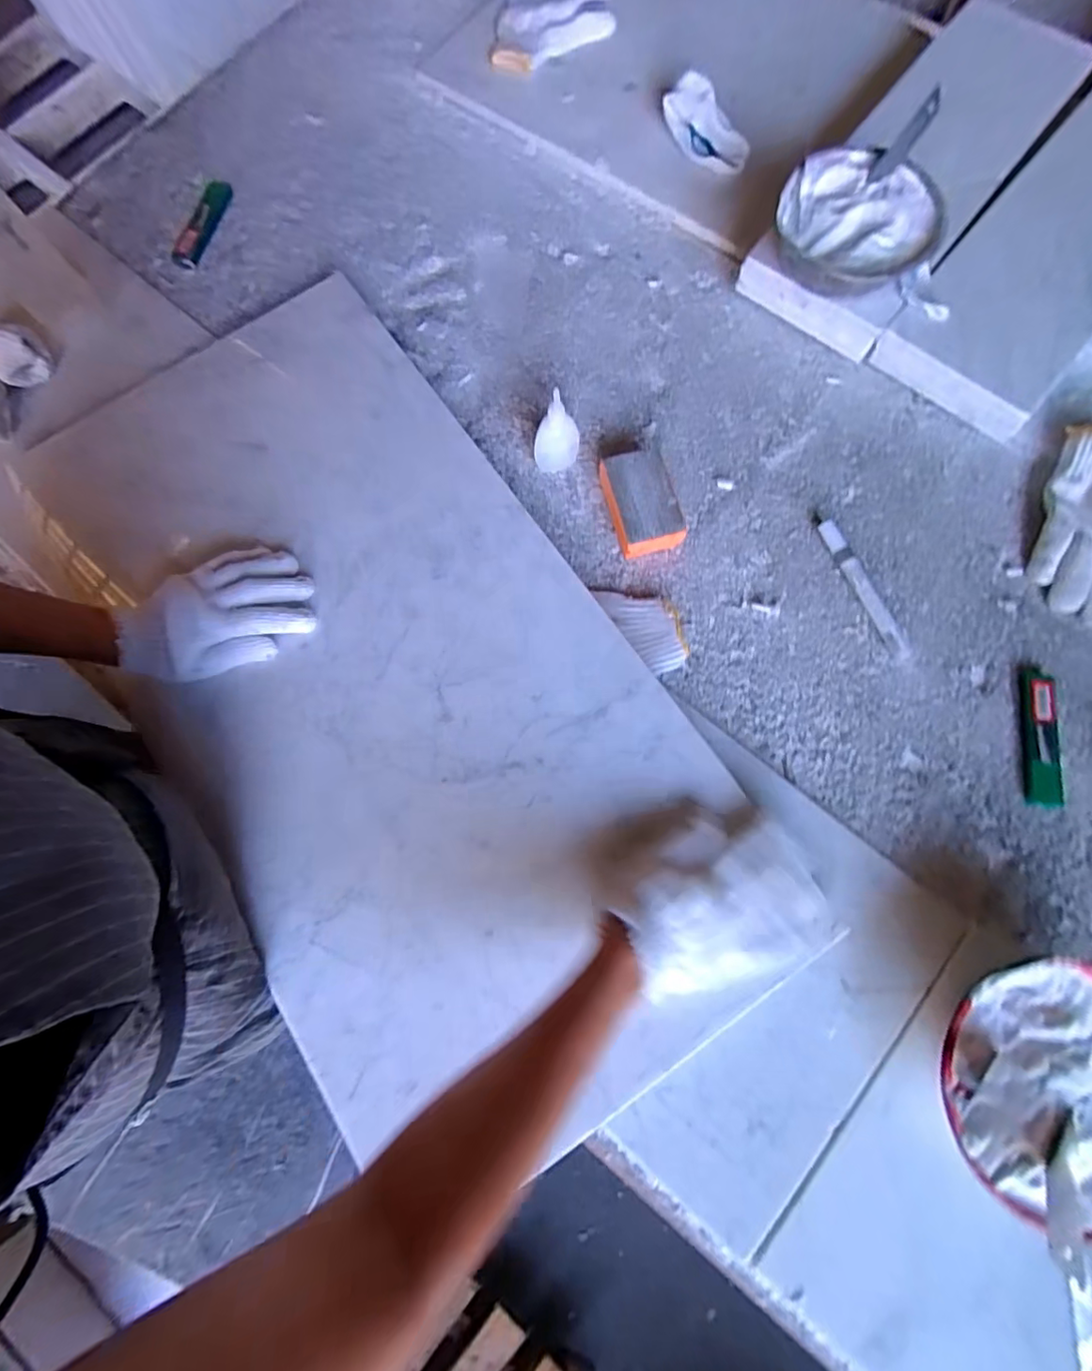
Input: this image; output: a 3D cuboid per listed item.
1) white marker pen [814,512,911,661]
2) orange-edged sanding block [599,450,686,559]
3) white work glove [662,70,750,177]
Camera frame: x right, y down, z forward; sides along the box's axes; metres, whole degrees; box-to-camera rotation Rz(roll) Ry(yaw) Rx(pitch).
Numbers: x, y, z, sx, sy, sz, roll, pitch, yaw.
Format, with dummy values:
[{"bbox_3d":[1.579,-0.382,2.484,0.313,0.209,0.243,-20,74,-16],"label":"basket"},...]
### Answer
[{"bbox_3d":[0.292,-0.094,0.497,0.016,0.017,0.155,-24,76,-2],"label":"white marker pen"},{"bbox_3d":[0.089,-0.174,0.512,0.063,0.029,0.095,-15,76,0],"label":"orange-edged sanding block"},{"bbox_3d":[0.180,-0.628,0.591,0.044,0.038,0.115,-37,79,-6],"label":"white work glove"}]

